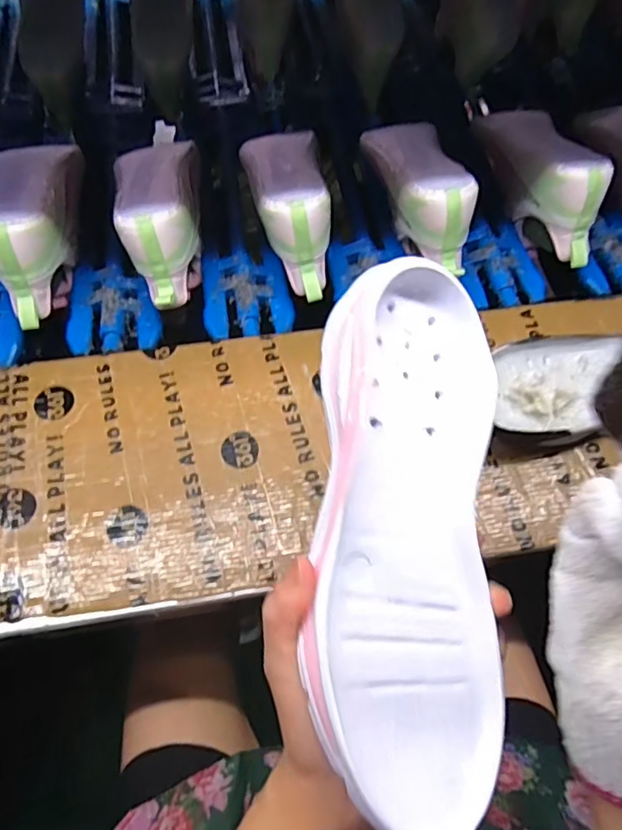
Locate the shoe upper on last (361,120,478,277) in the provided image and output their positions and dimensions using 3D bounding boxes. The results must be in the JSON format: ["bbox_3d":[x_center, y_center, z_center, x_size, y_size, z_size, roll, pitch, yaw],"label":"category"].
[{"bbox_3d":[0.112,-0.254,0.584,0.082,0.068,0.223,-5,62,-6],"label":"shoe upper on last"}]

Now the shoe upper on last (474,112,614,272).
[{"bbox_3d":[0.246,-0.274,0.620,0.082,0.101,0.238,-4,62,-5],"label":"shoe upper on last"}]

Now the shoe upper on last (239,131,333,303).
[{"bbox_3d":[-0.022,-0.222,0.569,0.081,0.091,0.214,-7,62,-7],"label":"shoe upper on last"}]

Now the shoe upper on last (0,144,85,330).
[{"bbox_3d":[-0.272,-0.187,0.537,0.074,0.106,0.215,-5,62,-6],"label":"shoe upper on last"}]

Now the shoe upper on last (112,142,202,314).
[{"bbox_3d":[-0.152,-0.201,0.556,0.078,0.098,0.211,-4,62,-6],"label":"shoe upper on last"}]

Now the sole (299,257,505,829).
[{"bbox_3d":[0.045,0.053,0.281,0.094,0.044,0.269,7,76,-22],"label":"sole"}]

